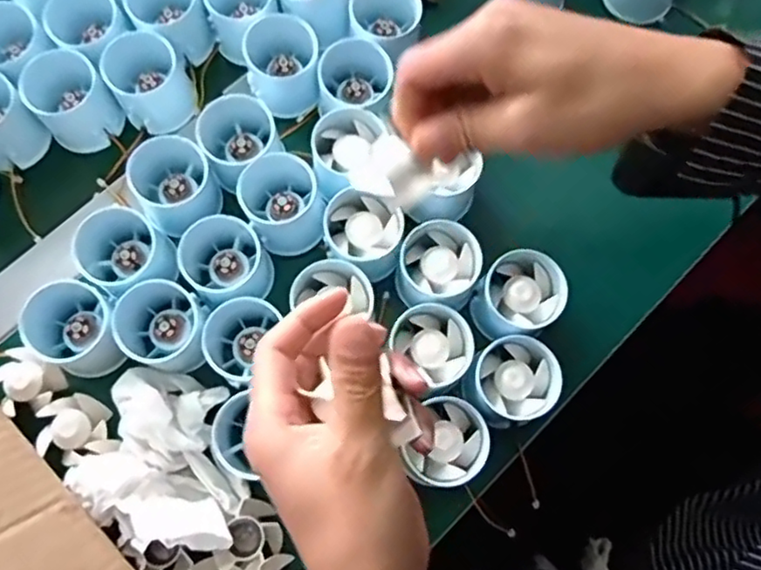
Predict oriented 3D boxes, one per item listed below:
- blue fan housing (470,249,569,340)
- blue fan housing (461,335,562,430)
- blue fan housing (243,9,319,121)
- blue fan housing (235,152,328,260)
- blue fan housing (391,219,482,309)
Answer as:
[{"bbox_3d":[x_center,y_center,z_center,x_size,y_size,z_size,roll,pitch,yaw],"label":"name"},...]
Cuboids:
[{"bbox_3d":[0.090,0.009,0.416,0.053,0.040,0.049,0,74,-1],"label":"blue fan housing"},{"bbox_3d":[0.081,0.063,0.401,0.055,0.043,0.050,0,74,-1],"label":"blue fan housing"},{"bbox_3d":[-0.071,-0.159,0.458,0.051,0.042,0.057,-10,75,-3],"label":"blue fan housing"},{"bbox_3d":[-0.065,-0.058,0.426,0.054,0.040,0.065,-28,76,-8],"label":"blue fan housing"},{"bbox_3d":[0.038,-0.010,0.419,0.053,0.045,0.051,0,74,-1],"label":"blue fan housing"}]

